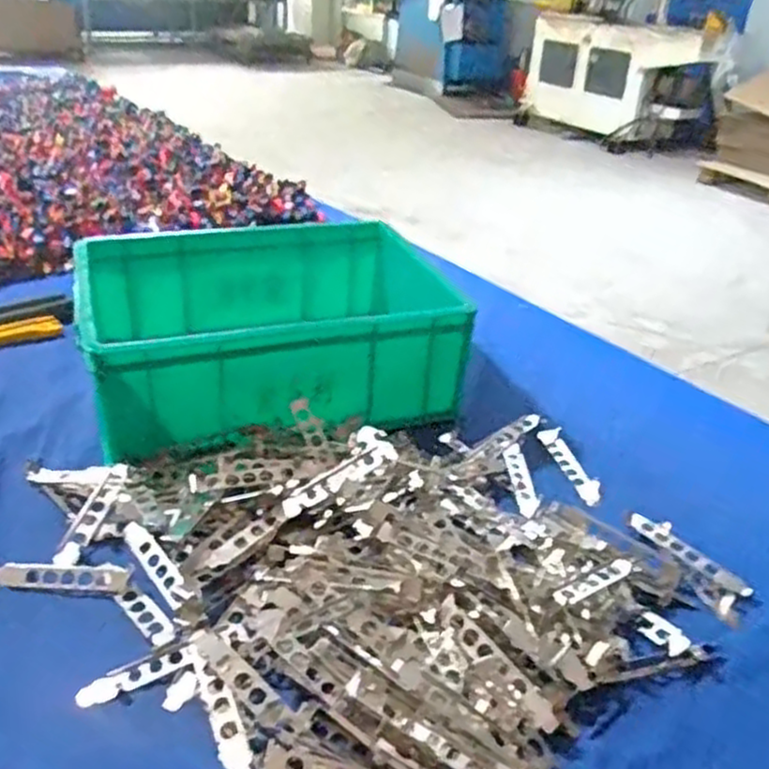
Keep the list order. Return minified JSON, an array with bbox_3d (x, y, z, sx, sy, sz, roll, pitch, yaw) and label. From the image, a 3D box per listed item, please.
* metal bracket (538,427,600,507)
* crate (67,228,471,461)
[{"bbox_3d":[0.202,0.087,0.813,0.026,0.018,0.114,-5,32,-15],"label":"metal bracket"},{"bbox_3d":[-0.142,-0.069,0.907,0.402,0.139,0.317,-7,33,-19],"label":"crate"}]

